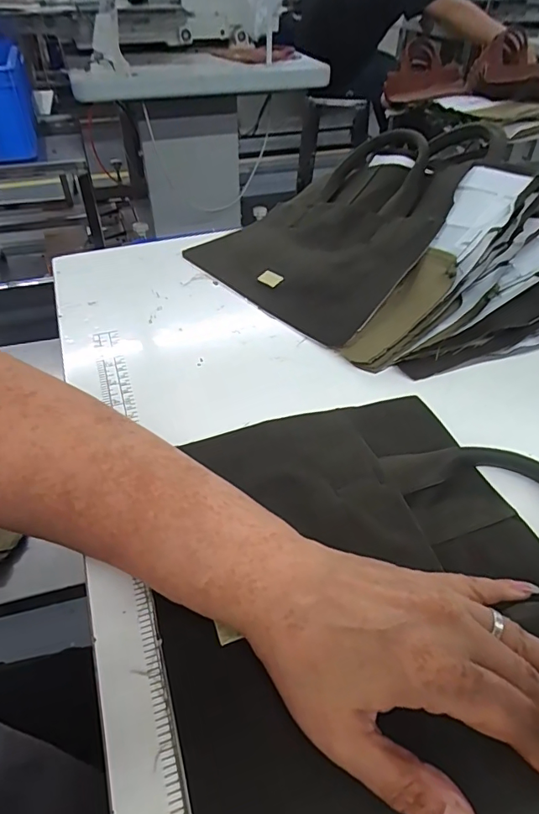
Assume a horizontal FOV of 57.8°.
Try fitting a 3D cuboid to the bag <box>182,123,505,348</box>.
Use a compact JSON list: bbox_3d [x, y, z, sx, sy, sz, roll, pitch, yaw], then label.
[{"bbox_3d":[0.072,-0.208,0.524,0.266,0.033,0.261,-45,47,-7],"label":"bag"}]

